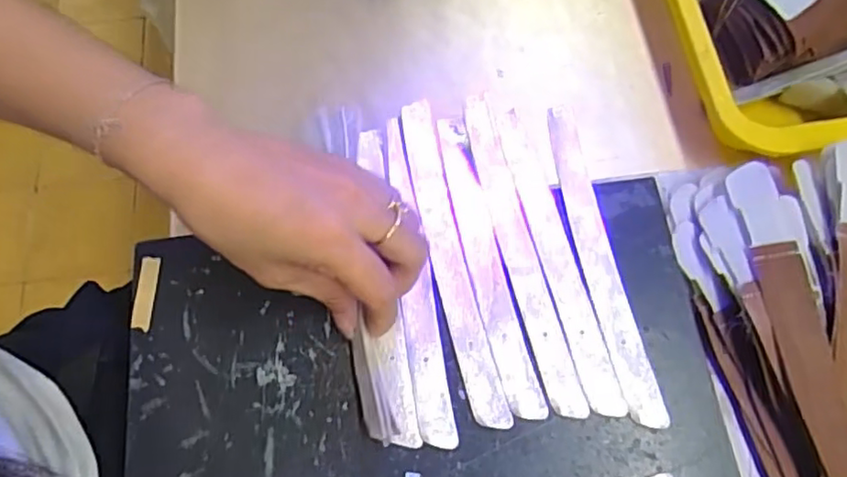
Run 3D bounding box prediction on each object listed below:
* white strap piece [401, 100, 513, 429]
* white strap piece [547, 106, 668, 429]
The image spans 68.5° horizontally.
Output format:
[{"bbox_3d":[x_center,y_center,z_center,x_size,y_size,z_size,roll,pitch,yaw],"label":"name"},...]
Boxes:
[{"bbox_3d":[0.014,0.009,0.348,0.021,0.006,0.189,-14,71,-1],"label":"white strap piece"},{"bbox_3d":[0.097,0.008,0.346,0.022,0.004,0.186,-9,69,-3],"label":"white strap piece"}]

